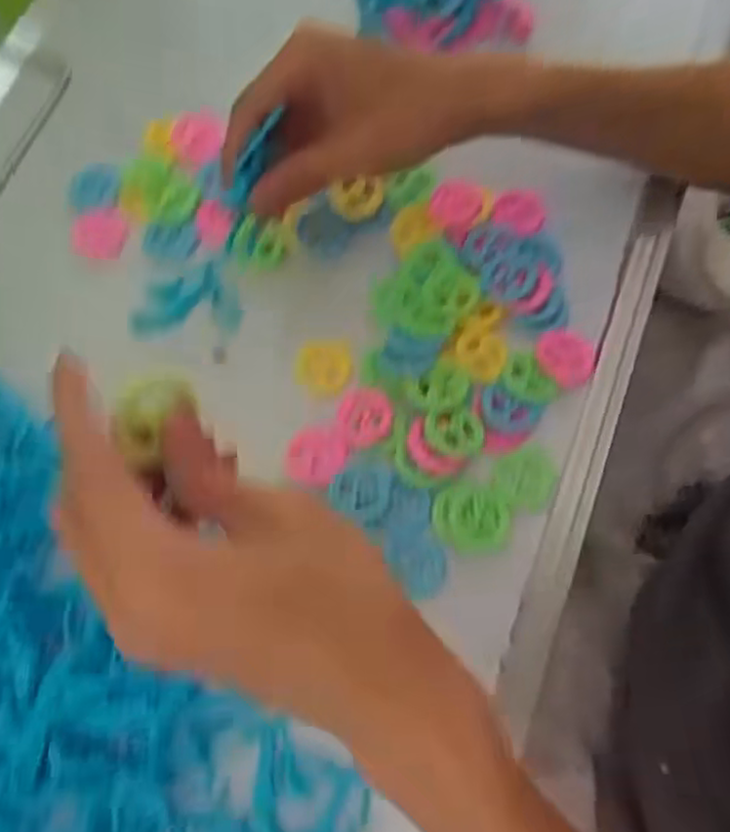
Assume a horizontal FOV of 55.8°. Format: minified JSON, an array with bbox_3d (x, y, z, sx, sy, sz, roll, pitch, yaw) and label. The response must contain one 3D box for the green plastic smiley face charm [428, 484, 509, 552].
[{"bbox_3d":[0.050,0.047,0.327,0.036,0.004,0.030,9,71,6],"label":"green plastic smiley face charm"}]

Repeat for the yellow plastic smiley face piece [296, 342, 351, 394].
[{"bbox_3d":[-0.022,-0.026,0.361,0.028,0.004,0.027,-1,71,2],"label":"yellow plastic smiley face piece"}]

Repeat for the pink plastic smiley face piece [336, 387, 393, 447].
[{"bbox_3d":[0.000,-0.001,0.348,0.028,0.008,0.030,-1,71,2],"label":"pink plastic smiley face piece"}]

